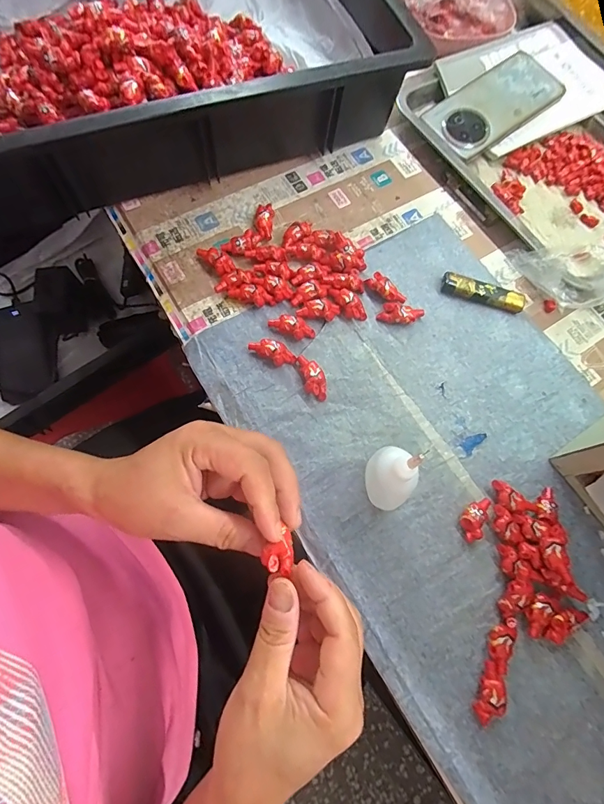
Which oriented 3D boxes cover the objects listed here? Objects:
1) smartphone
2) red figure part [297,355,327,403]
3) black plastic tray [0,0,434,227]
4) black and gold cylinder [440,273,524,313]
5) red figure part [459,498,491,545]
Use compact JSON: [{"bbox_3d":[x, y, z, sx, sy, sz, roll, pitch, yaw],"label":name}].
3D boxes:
[{"bbox_3d":[0.218,-0.336,0.449,0.157,0.010,0.076,-36,83,-8],"label":"smartphone"},{"bbox_3d":[0.010,-0.022,0.347,0.019,0.014,0.041,-10,73,-7],"label":"red figure part"},{"bbox_3d":[-0.158,-0.366,0.409,0.454,0.104,0.331,-22,75,-11],"label":"black plastic tray"},{"bbox_3d":[0.177,-0.106,0.389,0.079,0.014,0.019,17,71,1],"label":"black and gold cylinder"},{"bbox_3d":[0.139,0.093,0.321,0.018,0.012,0.038,27,72,5],"label":"red figure part"}]

